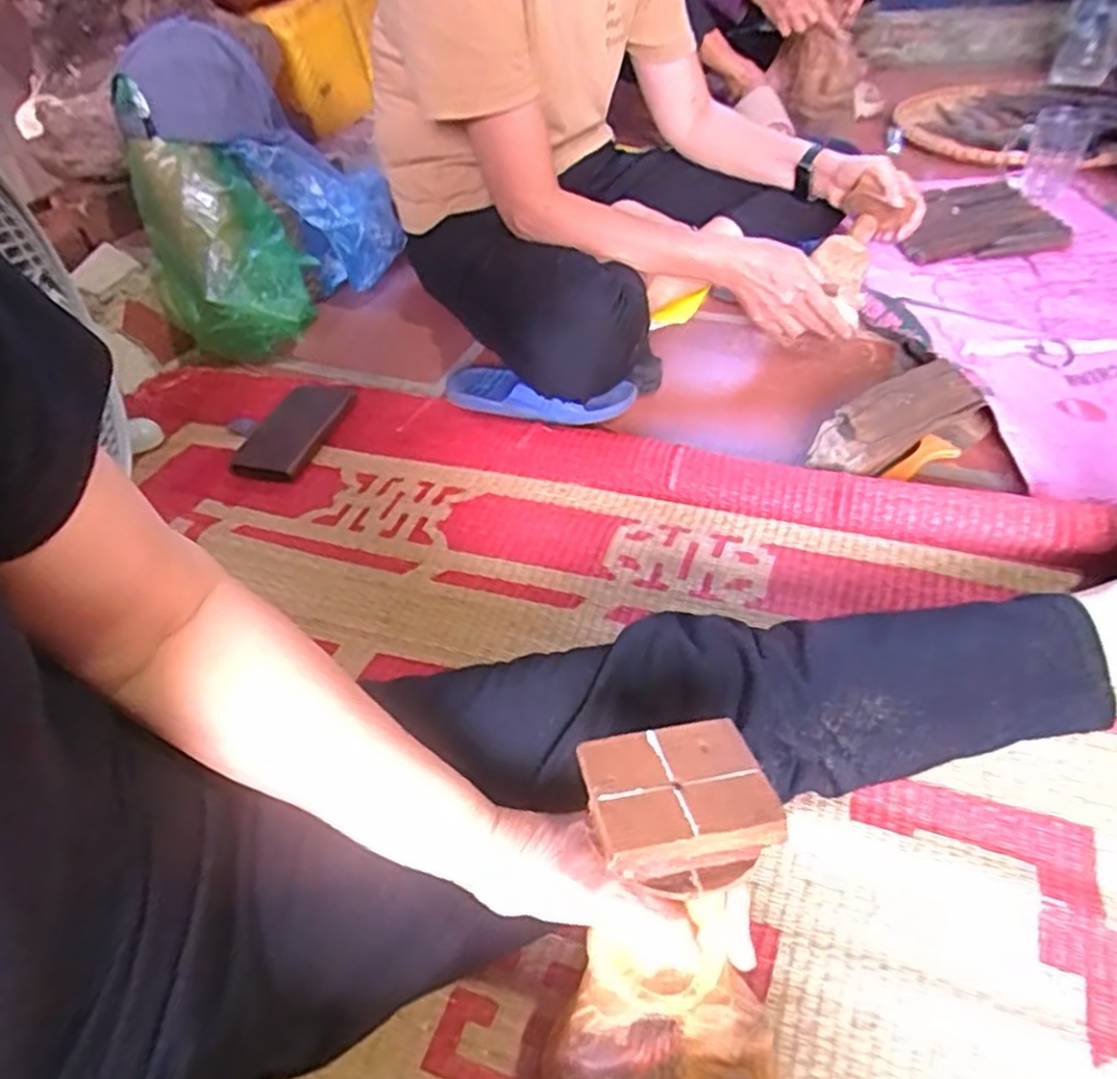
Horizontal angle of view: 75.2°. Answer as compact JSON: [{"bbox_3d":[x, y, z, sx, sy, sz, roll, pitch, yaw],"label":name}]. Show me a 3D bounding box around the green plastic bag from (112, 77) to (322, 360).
[{"bbox_3d":[-0.410,-0.348,0.878,0.175,0.282,0.110,-17,44,-12],"label":"green plastic bag"}]

